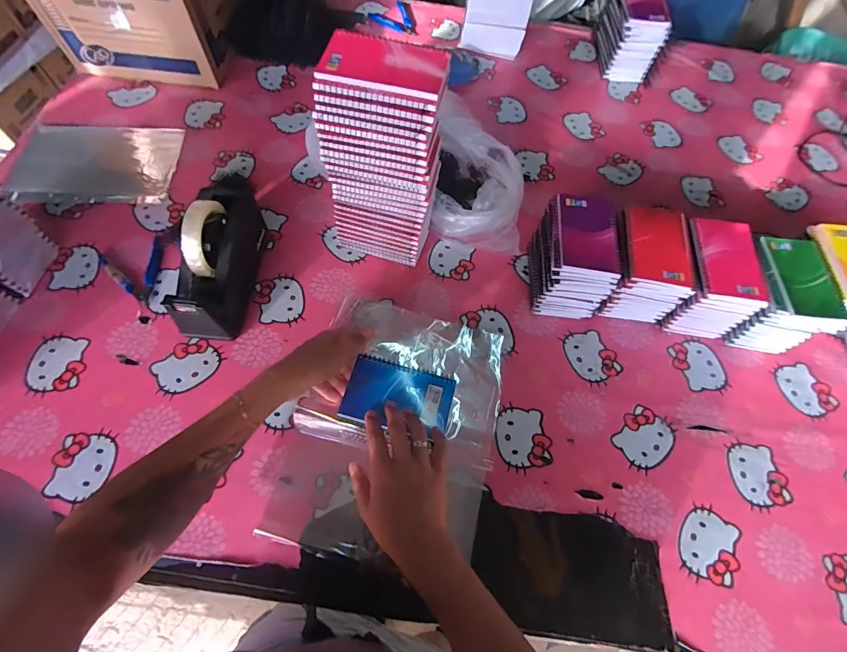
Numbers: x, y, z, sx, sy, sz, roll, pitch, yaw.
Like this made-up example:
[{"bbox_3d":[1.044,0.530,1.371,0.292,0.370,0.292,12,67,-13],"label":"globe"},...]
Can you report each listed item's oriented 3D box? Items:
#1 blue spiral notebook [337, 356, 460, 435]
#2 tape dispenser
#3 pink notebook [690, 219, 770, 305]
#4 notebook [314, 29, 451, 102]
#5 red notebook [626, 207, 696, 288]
[{"bbox_3d":[-0.029,0.087,0.514,0.129,0.008,0.082,13,62,3],"label":"blue spiral notebook"},{"bbox_3d":[-0.289,-0.107,0.587,0.078,0.126,0.226,9,62,1],"label":"tape dispenser"},{"bbox_3d":[0.427,-0.097,0.576,0.093,0.015,0.124,10,62,1],"label":"pink notebook"},{"bbox_3d":[-0.041,-0.278,0.438,0.131,0.012,0.076,16,64,4],"label":"notebook"},{"bbox_3d":[0.331,-0.117,0.582,0.089,0.010,0.128,11,64,1],"label":"red notebook"}]

